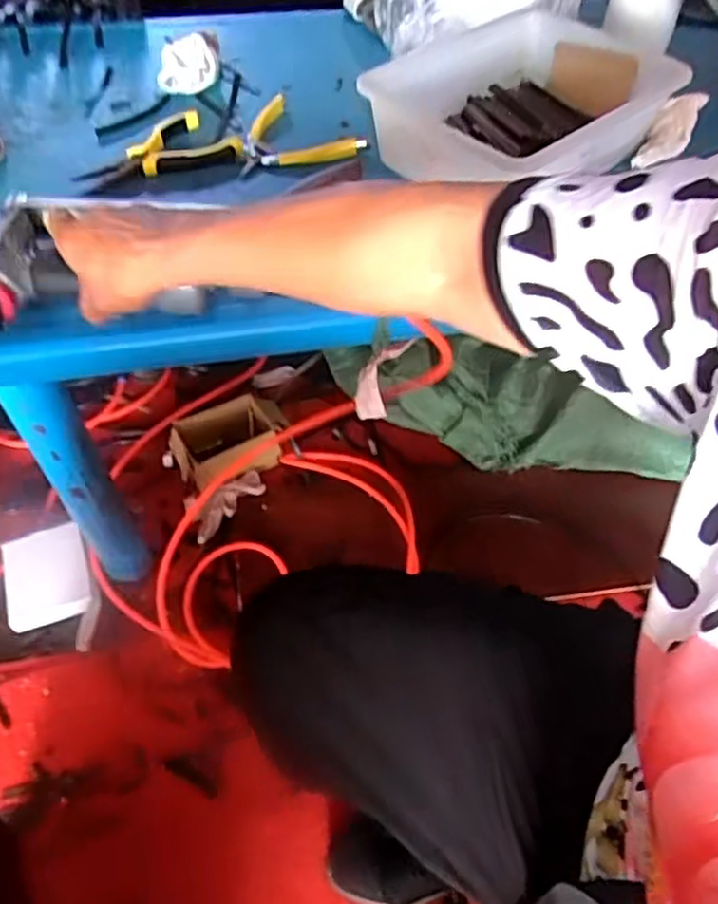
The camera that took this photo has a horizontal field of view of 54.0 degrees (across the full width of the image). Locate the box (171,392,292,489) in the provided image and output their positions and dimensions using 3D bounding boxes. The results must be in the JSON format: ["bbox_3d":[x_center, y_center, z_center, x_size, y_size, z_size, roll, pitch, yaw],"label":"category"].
[{"bbox_3d":[-0.188,-0.014,1.054,0.170,0.067,0.115,-22,56,-18],"label":"box"}]

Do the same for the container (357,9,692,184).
[{"bbox_3d":[0.165,-0.342,0.694,0.295,0.077,0.195,-36,61,-26],"label":"container"}]

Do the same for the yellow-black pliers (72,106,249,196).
[{"bbox_3d":[-0.201,-0.303,0.697,0.158,0.017,0.098,-15,54,-13],"label":"yellow-black pliers"}]

